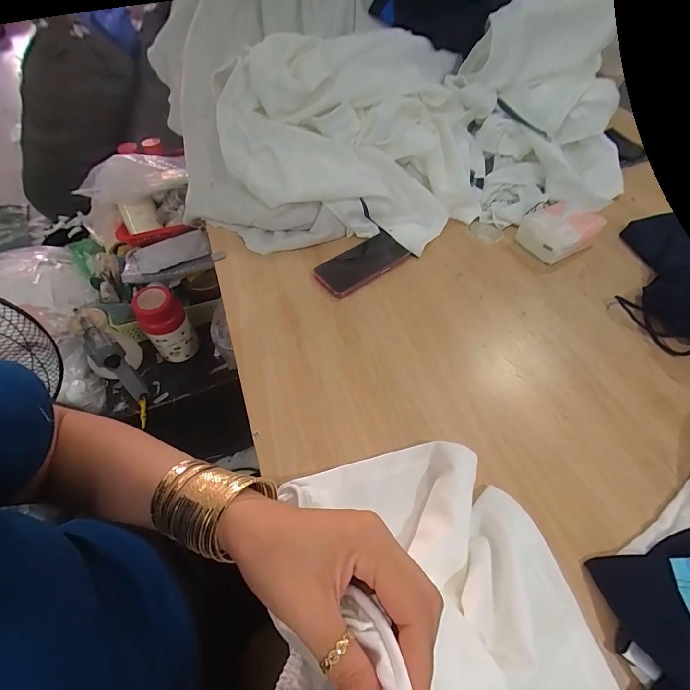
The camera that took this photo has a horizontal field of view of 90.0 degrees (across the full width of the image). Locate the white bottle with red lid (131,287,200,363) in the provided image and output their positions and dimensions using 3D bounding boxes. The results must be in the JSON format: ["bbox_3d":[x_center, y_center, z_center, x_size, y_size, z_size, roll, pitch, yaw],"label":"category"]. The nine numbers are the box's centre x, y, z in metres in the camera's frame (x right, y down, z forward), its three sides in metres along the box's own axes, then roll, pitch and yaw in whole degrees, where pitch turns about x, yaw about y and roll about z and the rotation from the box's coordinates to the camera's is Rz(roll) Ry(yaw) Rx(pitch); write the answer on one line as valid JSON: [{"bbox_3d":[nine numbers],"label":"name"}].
[{"bbox_3d":[-0.425,-0.044,0.826,0.076,0.188,0.096,37,62,23],"label":"white bottle with red lid"}]

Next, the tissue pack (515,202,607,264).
[{"bbox_3d":[0.382,-0.211,0.613,0.124,0.071,0.097,-29,58,-19],"label":"tissue pack"}]

